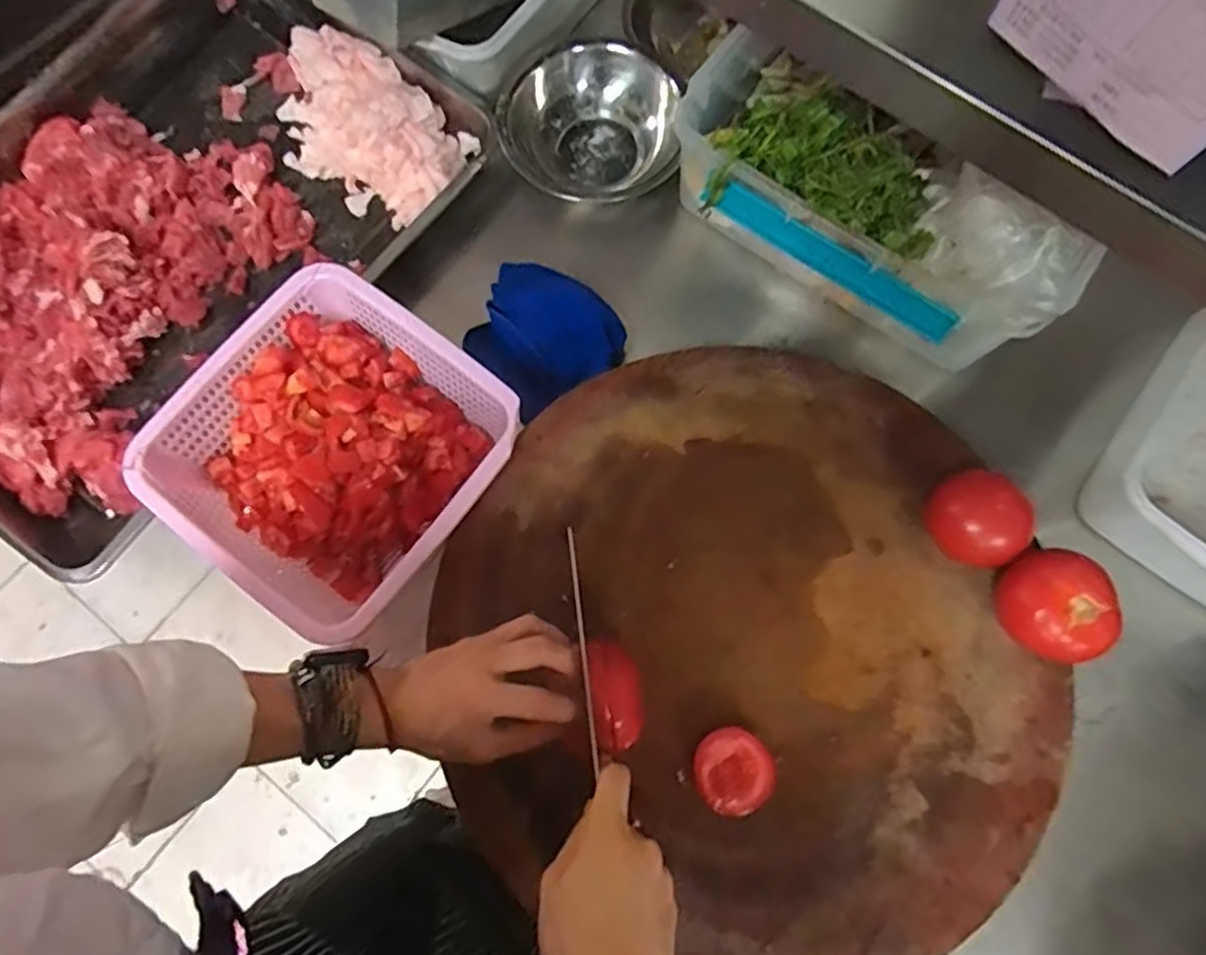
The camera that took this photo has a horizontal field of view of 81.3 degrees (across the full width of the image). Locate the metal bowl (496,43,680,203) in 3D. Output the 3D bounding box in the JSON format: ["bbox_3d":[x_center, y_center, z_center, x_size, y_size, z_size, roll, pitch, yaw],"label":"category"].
[{"bbox_3d":[-0.010,-0.359,0.726,0.181,0.084,0.149,15,75,3],"label":"metal bowl"}]

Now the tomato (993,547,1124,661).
[{"bbox_3d":[0.325,0.095,0.514,0.071,0.057,0.080,-11,75,-3],"label":"tomato"}]

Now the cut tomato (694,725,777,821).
[{"bbox_3d":[0.094,0.214,0.512,0.055,0.021,0.059,0,75,-1],"label":"cut tomato"}]

